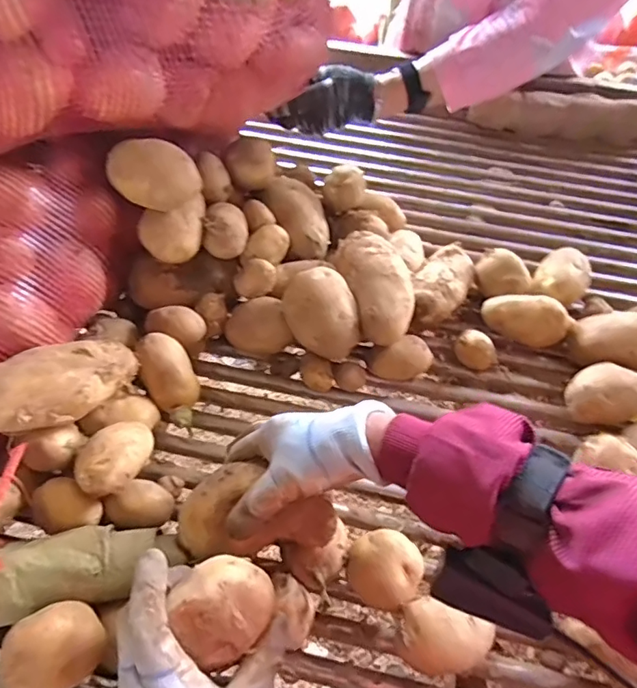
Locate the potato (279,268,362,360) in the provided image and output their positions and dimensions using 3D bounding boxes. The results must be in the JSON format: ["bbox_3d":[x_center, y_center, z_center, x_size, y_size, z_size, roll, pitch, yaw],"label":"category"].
[{"bbox_3d":[0.003,-0.032,0.518,0.070,0.091,0.053,-30,16,-4],"label":"potato"}]

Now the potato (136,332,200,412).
[{"bbox_3d":[-0.153,0.027,0.500,0.044,0.077,0.041,-32,17,-38],"label":"potato"}]

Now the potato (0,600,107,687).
[{"bbox_3d":[-0.174,0.201,0.330,0.054,0.041,0.049,-38,62,-24],"label":"potato"}]

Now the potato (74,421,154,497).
[{"bbox_3d":[-0.165,0.090,0.411,0.041,0.032,0.069,17,56,13],"label":"potato"}]

